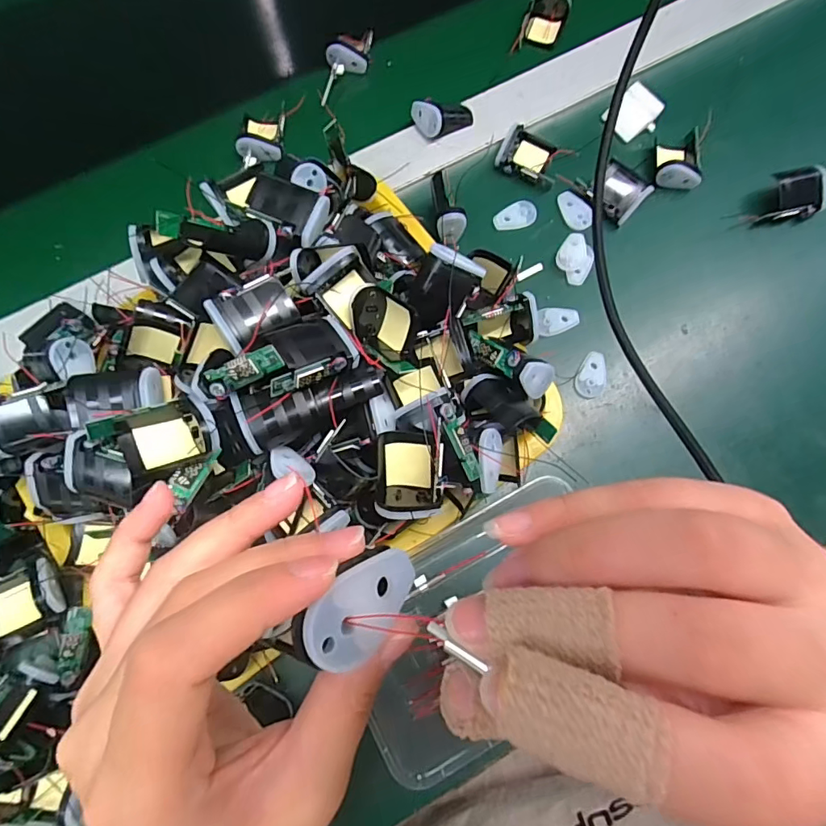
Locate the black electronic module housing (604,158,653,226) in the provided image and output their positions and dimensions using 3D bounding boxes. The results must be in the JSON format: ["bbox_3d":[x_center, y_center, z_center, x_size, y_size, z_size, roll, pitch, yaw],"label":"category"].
[{"bbox_3d":[0.164,-0.174,0.390,0.038,0.023,0.031,37,80,9],"label":"black electronic module housing"}]

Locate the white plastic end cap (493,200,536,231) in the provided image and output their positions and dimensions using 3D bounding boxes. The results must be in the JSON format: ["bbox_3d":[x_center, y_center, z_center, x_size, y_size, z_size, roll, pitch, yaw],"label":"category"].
[{"bbox_3d":[0.084,-0.161,0.400,0.035,0.004,0.021,-18,77,-3],"label":"white plastic end cap"}]

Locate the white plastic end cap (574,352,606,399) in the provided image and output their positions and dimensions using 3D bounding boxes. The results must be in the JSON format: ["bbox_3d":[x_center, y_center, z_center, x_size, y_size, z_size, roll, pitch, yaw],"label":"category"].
[{"bbox_3d":[0.135,-0.029,0.368,0.020,0.006,0.035,18,78,5],"label":"white plastic end cap"}]

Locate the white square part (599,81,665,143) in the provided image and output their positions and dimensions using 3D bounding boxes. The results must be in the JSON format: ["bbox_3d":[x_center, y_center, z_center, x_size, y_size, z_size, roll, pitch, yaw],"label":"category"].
[{"bbox_3d":[0.186,-0.251,0.411,0.037,0.013,0.037,49,121,2],"label":"white square part"}]

